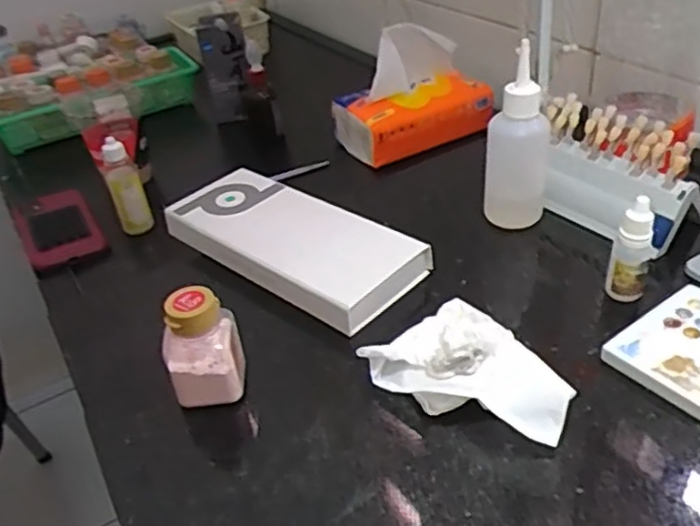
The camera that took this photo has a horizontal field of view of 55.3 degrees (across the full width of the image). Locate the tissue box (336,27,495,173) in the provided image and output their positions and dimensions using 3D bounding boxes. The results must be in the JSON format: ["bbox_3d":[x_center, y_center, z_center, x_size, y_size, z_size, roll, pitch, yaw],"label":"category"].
[{"bbox_3d":[0.077,-0.214,0.821,0.178,0.129,0.096,-20,38,-19],"label":"tissue box"}]

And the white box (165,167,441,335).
[{"bbox_3d":[-0.048,-0.019,0.543,0.219,0.034,0.092,26,47,36],"label":"white box"}]

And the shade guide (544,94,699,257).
[{"bbox_3d":[0.204,-0.073,0.530,0.066,0.074,0.137,-32,43,-30],"label":"shade guide"}]

